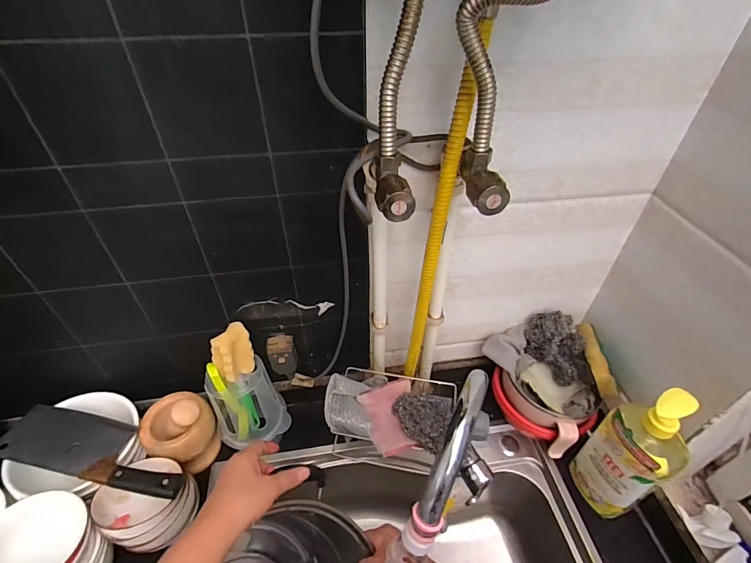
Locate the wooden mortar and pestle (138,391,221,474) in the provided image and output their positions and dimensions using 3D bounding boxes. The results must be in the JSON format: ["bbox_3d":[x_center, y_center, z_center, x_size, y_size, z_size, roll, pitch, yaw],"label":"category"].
[{"bbox_3d":[-0.320,0.237,0.624,0.101,0.139,0.103,30,51,28],"label":"wooden mortar and pestle"}]

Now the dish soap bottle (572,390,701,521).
[{"bbox_3d":[0.365,0.238,0.547,0.068,0.253,0.096,-20,46,-20],"label":"dish soap bottle"}]

